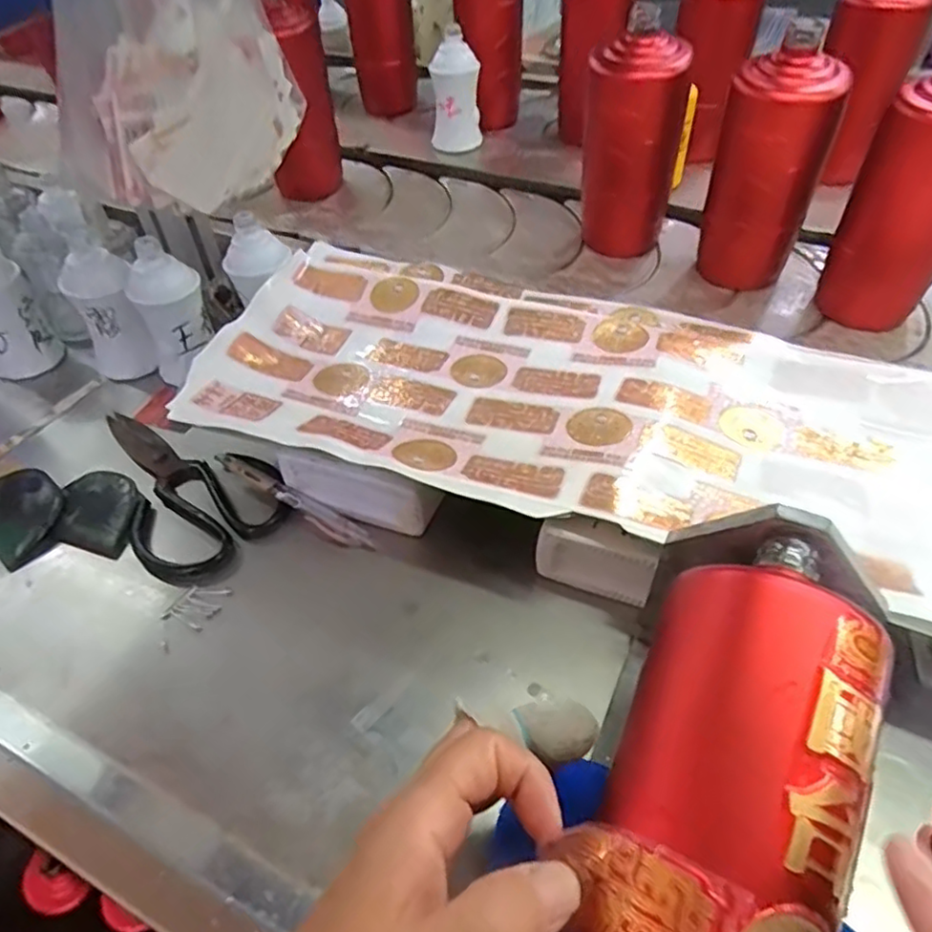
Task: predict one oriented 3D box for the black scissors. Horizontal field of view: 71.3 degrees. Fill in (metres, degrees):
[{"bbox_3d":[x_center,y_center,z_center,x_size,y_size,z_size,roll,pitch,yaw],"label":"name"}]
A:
[{"bbox_3d":[-0.208,0.003,0.483,0.102,0.014,0.192,-30,54,-22],"label":"black scissors"}]

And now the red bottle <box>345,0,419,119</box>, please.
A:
[{"bbox_3d":[-0.111,-0.577,0.868,0.081,0.183,0.081,-6,49,-1],"label":"red bottle"}]

